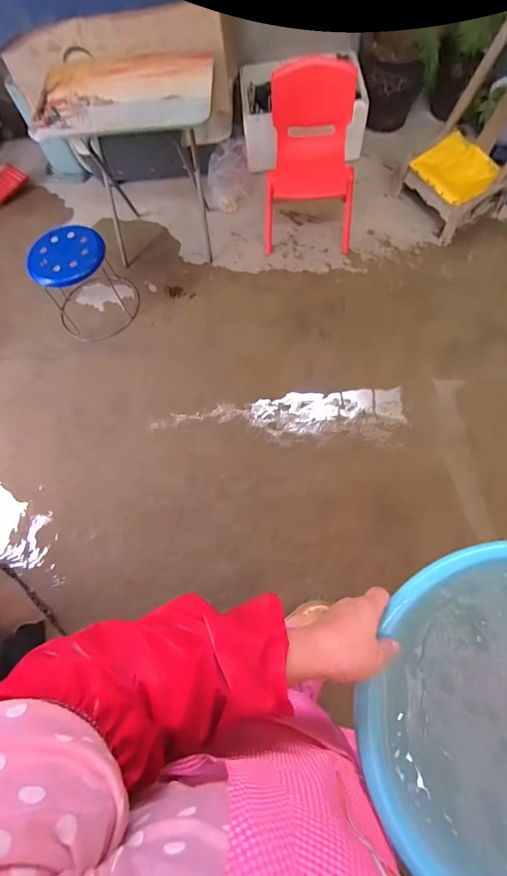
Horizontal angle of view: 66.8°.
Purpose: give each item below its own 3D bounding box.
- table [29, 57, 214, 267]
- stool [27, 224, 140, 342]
[{"bbox_3d":[-0.410,-1.027,1.440,0.590,0.480,0.429,7,70,7],"label":"table"},{"bbox_3d":[-0.622,-0.576,1.431,0.298,0.278,0.295,-1,69,4],"label":"stool"}]

